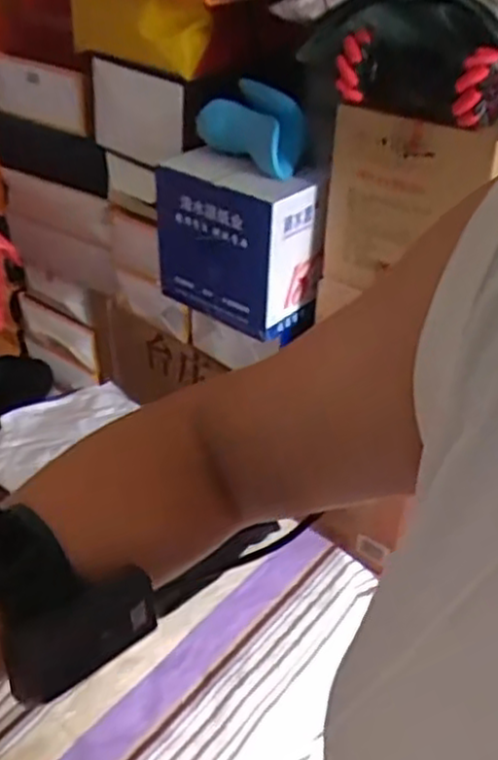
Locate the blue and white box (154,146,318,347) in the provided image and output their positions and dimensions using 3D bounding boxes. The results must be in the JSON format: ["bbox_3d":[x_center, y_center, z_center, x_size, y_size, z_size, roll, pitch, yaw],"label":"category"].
[{"bbox_3d":[-0.026,-0.234,1.262,0.267,0.247,0.127,25,40,28],"label":"blue and white box"}]

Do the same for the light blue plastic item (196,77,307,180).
[{"bbox_3d":[0.000,-0.433,1.232,0.182,0.136,0.064,19,37,22],"label":"light blue plastic item"}]

